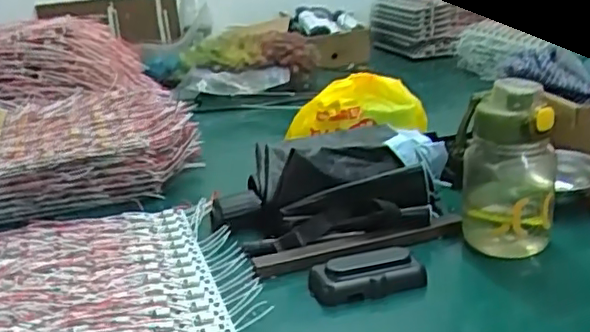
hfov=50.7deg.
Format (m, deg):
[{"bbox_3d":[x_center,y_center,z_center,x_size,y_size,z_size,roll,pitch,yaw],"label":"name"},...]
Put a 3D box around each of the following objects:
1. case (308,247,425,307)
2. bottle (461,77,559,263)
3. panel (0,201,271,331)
[{"bbox_3d":[0.069,0.103,0.585,0.104,0.035,0.041,-4,21,-7],"label":"case"},{"bbox_3d":[0.214,0.002,0.620,0.088,0.171,0.094,3,20,15],"label":"bottle"},{"bbox_3d":[-0.231,0.114,0.612,0.345,0.019,0.294,-9,22,-18],"label":"panel"}]

